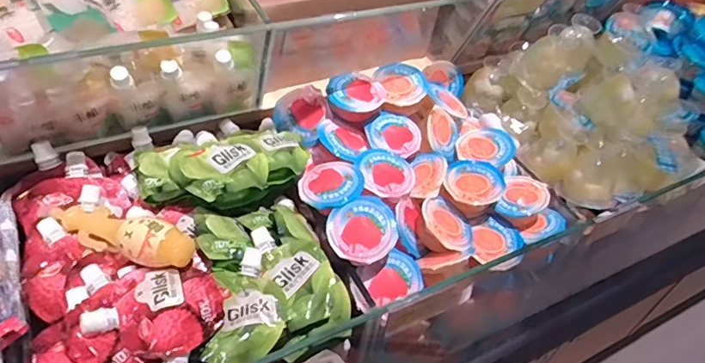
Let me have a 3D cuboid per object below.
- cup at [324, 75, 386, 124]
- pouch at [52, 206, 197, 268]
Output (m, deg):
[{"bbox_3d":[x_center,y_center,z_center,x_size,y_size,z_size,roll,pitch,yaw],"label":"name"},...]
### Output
[{"bbox_3d":[0.004,-0.109,0.650,0.075,0.035,0.065,13,44,5],"label":"cup"},{"bbox_3d":[-0.226,0.051,0.491,0.151,0.034,0.038,10,42,21],"label":"pouch"}]

